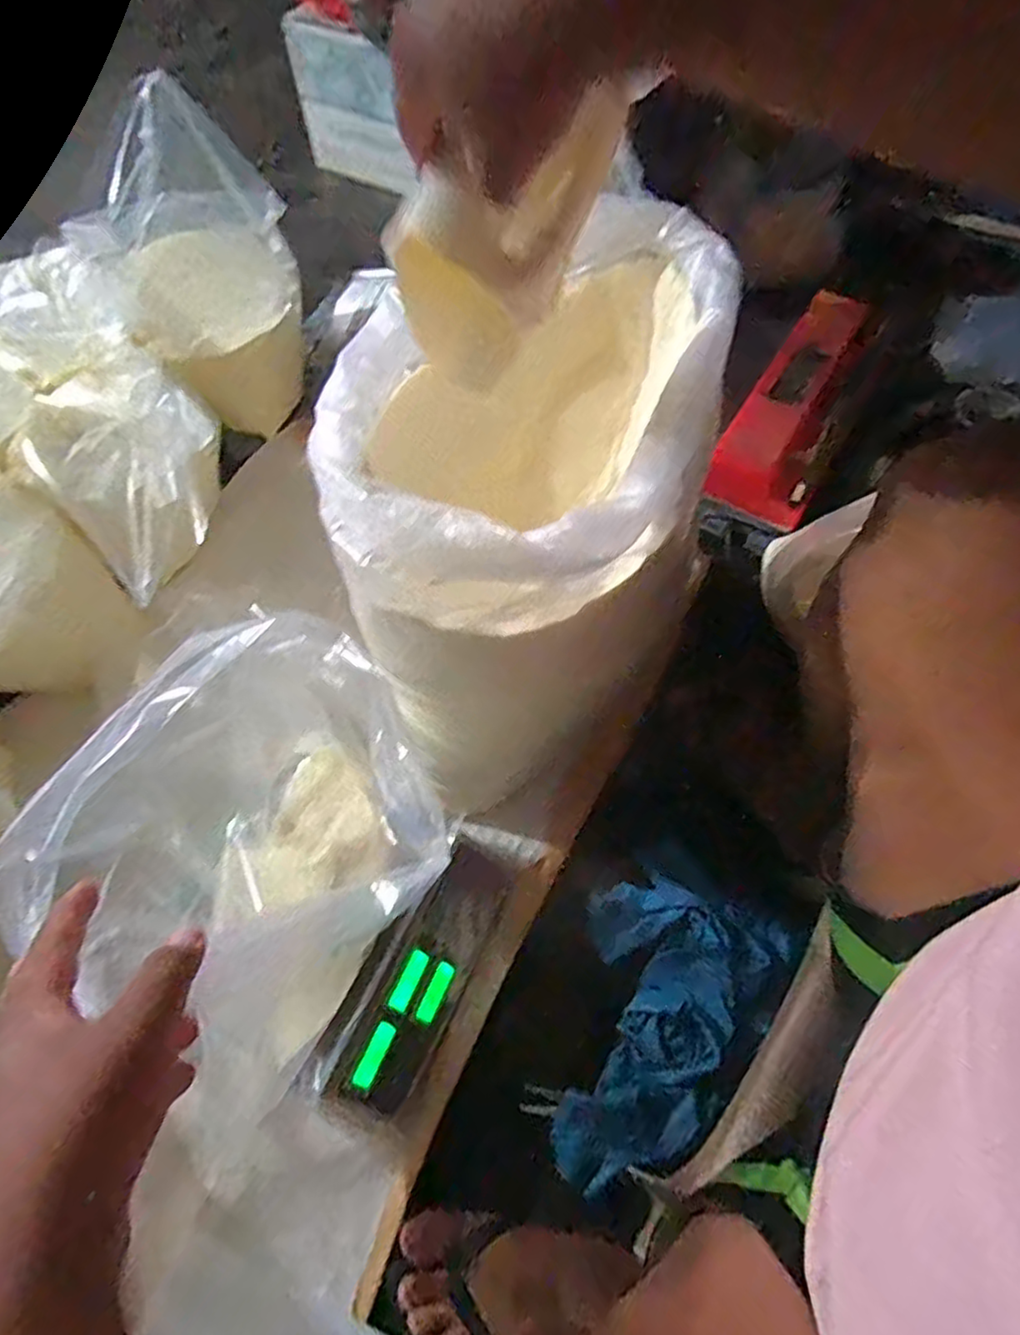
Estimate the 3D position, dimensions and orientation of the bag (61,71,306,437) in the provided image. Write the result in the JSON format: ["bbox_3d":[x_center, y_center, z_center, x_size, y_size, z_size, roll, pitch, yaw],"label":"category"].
[{"bbox_3d":[-0.438,-0.564,0.978,0.169,0.365,0.254,28,67,15],"label":"bag"}]

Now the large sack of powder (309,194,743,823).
[{"bbox_3d":[0.020,-0.136,0.652,0.290,0.401,0.440,31,68,17],"label":"large sack of powder"}]

